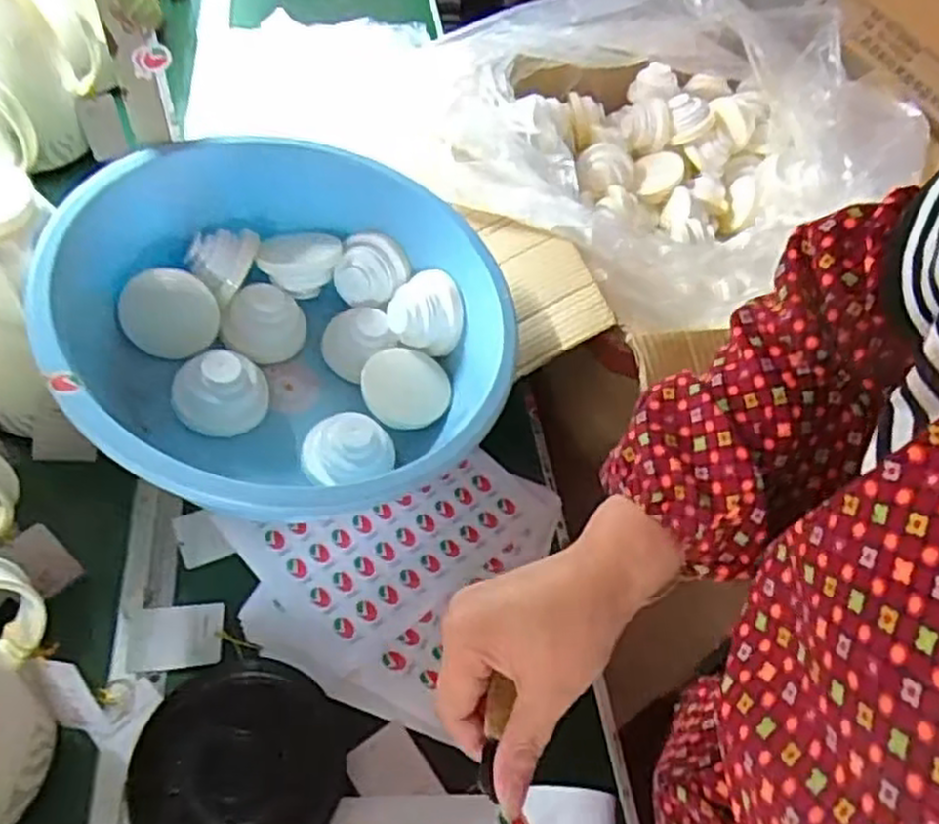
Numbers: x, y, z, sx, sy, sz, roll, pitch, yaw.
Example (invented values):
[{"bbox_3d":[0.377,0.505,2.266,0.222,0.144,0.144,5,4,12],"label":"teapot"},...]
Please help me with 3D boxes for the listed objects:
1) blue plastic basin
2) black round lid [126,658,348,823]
[{"bbox_3d":[-0.159,-0.063,0.642,0.330,0.167,0.350,3,52,-4],"label":"blue plastic basin"},{"bbox_3d":[-0.154,0.239,0.514,0.132,0.024,0.135,3,52,-4],"label":"black round lid"}]

